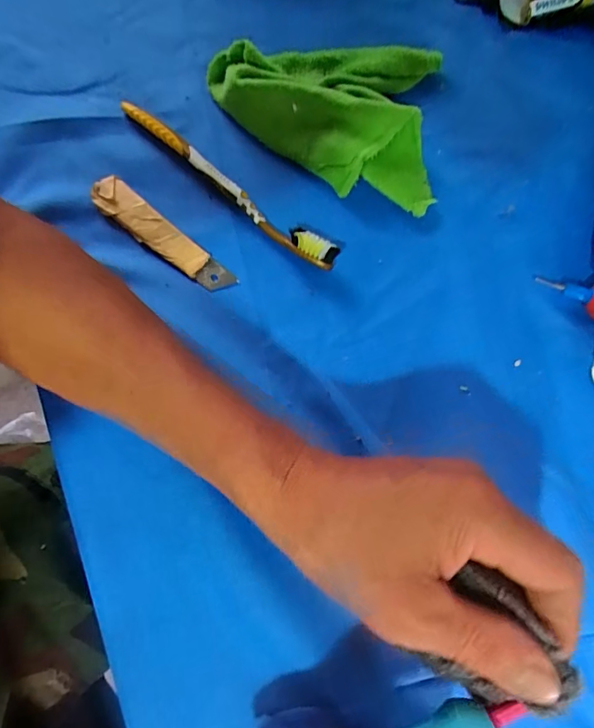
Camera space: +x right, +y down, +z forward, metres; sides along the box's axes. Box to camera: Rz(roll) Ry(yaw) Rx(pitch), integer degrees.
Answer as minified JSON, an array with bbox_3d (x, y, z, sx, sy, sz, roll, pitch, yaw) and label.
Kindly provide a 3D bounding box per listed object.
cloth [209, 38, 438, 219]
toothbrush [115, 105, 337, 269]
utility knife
[{"bbox_3d":[0.015,-0.164,0.294,0.148,0.028,0.110,5,80,2],"label":"cloth"},{"bbox_3d":[-0.048,-0.117,0.291,0.178,0.014,0.017,38,83,8],"label":"toothbrush"},{"bbox_3d":[-0.088,-0.083,0.289,0.108,0.007,0.023,40,83,8],"label":"utility knife"}]

